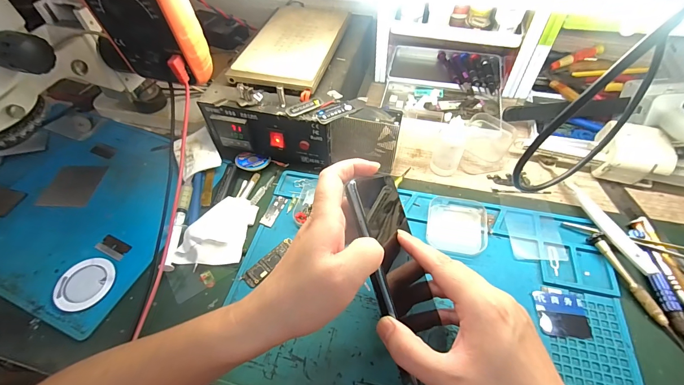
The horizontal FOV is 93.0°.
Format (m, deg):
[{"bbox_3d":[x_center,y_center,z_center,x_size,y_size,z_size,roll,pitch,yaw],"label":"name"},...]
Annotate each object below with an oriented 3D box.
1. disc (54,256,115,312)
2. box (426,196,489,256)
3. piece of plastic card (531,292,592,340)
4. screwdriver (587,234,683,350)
[{"bbox_3d":[-0.272,0.096,0.343,0.052,0.007,0.055,-1,53,2],"label":"disc"},{"bbox_3d":[0.130,0.034,0.367,0.062,0.014,0.068,9,54,9],"label":"box"},{"bbox_3d":[0.210,0.115,0.307,0.045,0.005,0.040,4,53,6],"label":"piece of plastic card"},{"bbox_3d":[0.288,0.091,0.316,0.011,0.014,0.114,-16,54,-10],"label":"screwdriver"}]

